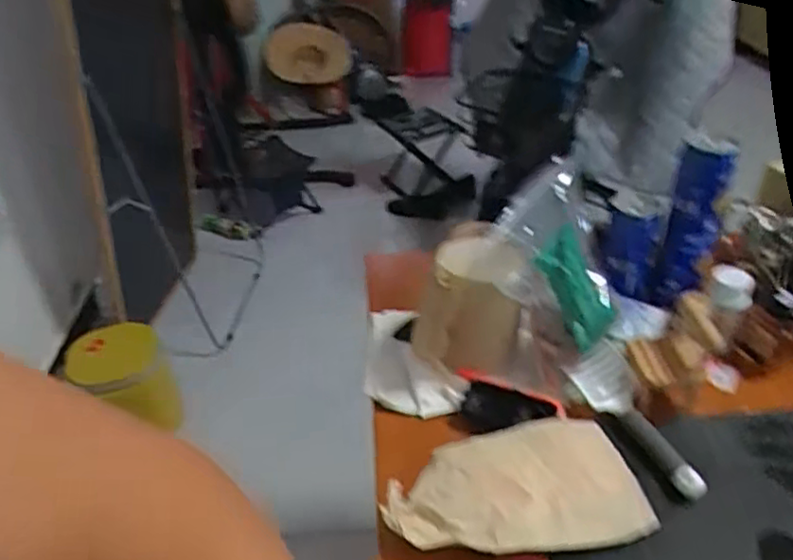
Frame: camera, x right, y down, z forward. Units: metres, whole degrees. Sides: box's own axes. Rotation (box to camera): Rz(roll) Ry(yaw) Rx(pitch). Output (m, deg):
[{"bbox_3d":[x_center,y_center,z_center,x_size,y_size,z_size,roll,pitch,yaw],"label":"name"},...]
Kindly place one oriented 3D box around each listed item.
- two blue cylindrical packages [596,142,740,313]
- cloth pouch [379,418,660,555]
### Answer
[{"bbox_3d":[0.336,-0.060,0.832,0.131,0.222,0.057,-6,37,-4],"label":"two blue cylindrical packages"},{"bbox_3d":[0.119,0.216,0.673,0.254,0.032,0.142,-9,37,-8],"label":"cloth pouch"}]

